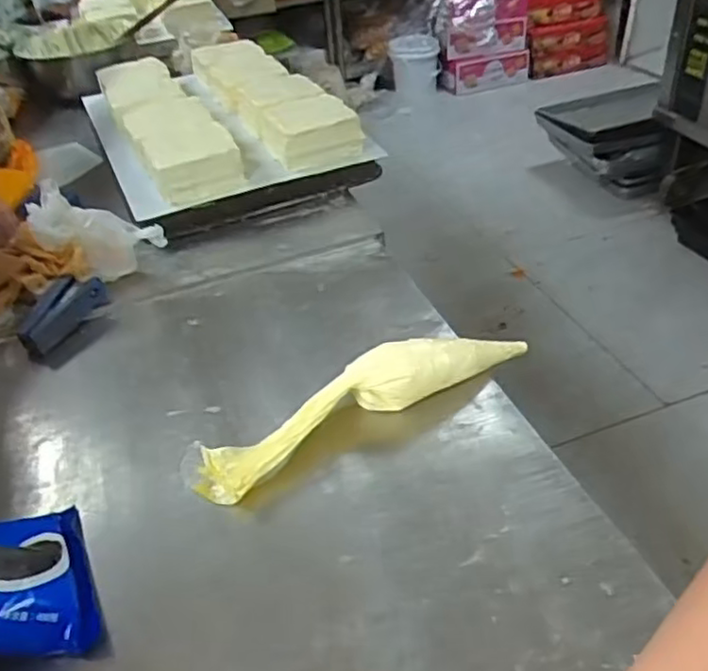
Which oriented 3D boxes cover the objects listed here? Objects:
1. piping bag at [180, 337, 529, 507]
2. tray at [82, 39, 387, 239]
[{"bbox_3d":[0.013,0.057,0.689,0.379,0.055,0.074,-22,41,-21],"label":"piping bag"},{"bbox_3d":[-0.247,-0.370,1.197,0.360,0.119,0.541,-20,40,-17],"label":"tray"}]

